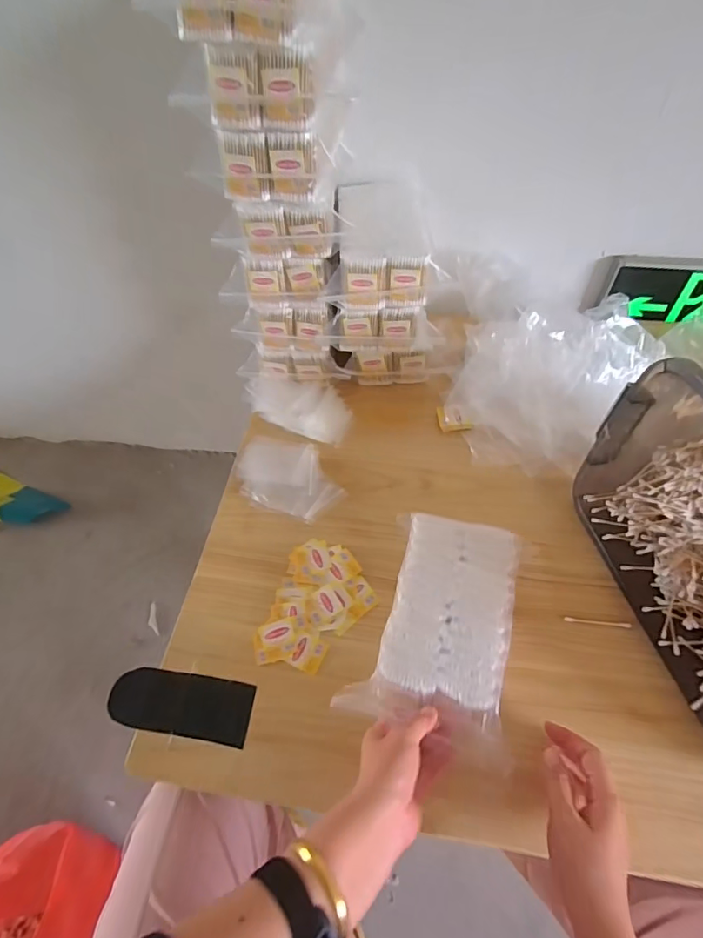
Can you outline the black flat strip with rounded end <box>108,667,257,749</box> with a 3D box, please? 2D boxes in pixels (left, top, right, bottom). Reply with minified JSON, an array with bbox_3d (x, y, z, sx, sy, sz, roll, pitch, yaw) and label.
[{"bbox_3d":[-0.192,0.263,0.548,0.162,0.010,0.062,5,56,9],"label":"black flat strip with rounded end"}]

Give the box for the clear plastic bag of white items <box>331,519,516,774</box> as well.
[{"bbox_3d":[0.102,0.160,0.516,0.152,0.032,0.225,15,58,15],"label":"clear plastic bag of white items"}]

